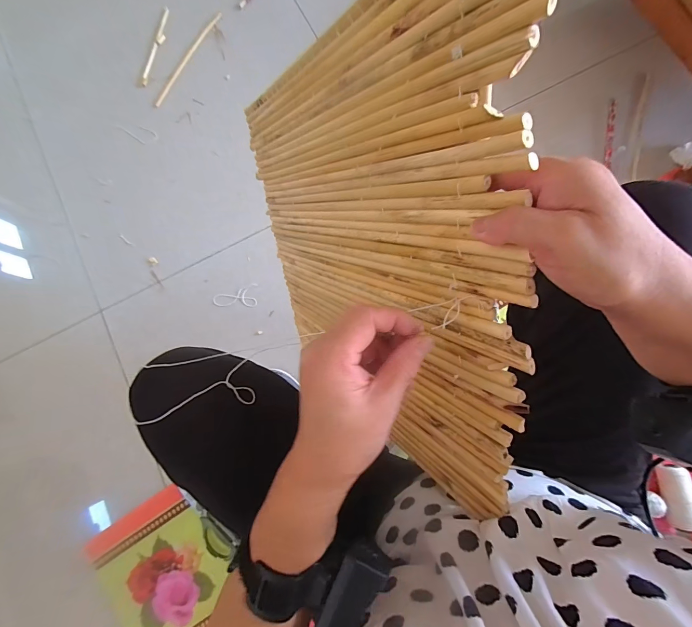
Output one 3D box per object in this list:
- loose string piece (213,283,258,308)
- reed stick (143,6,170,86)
[{"bbox_3d":[-0.263,-0.042,0.783,0.105,0.005,0.056,-1,82,2],"label":"loose string piece"},{"bbox_3d":[-0.520,-0.734,0.905,0.028,0.007,0.237,13,82,4],"label":"reed stick"}]

